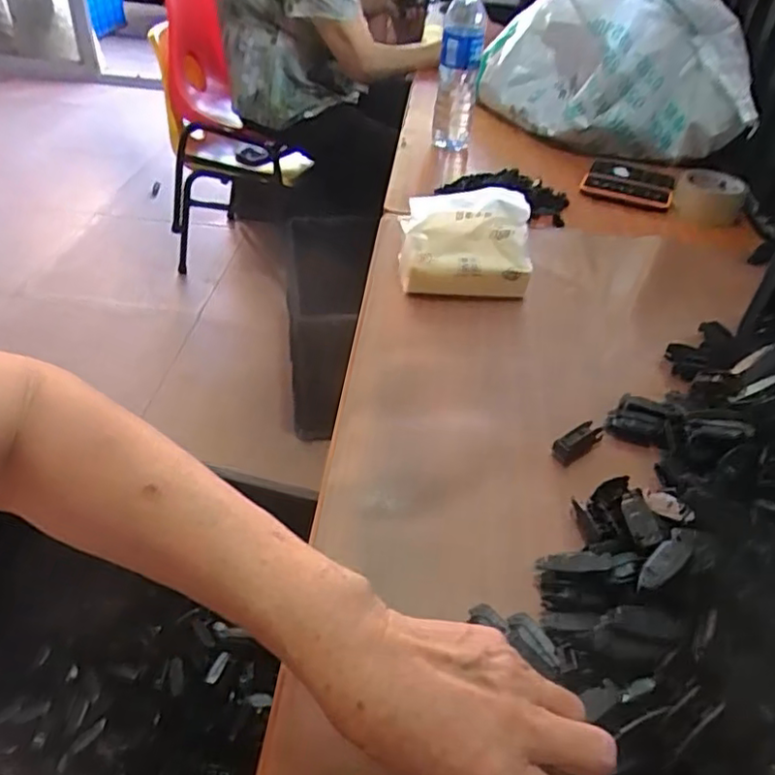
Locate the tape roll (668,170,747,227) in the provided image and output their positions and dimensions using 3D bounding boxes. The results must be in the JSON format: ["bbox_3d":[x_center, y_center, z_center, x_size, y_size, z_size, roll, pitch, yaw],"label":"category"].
[{"bbox_3d":[0.473,-0.289,0.961,0.095,0.042,0.104,2,40,-2],"label":"tape roll"}]

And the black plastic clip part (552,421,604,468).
[{"bbox_3d":[0.155,0.044,0.524,0.051,0.019,0.018,-27,49,-33],"label":"black plastic clip part"}]

